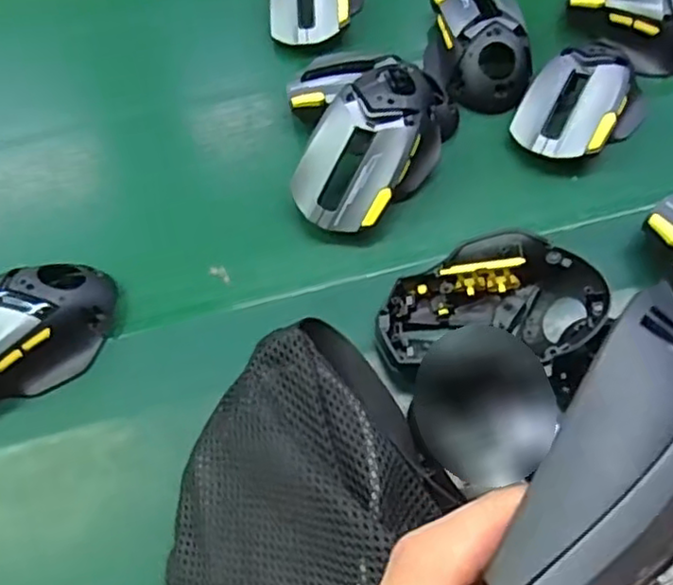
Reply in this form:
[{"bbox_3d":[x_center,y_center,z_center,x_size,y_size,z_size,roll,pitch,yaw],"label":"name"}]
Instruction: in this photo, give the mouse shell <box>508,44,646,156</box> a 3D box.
[{"bbox_3d":[0.166,-0.128,0.458,0.066,0.038,0.102,39,69,24],"label":"mouse shell"}]

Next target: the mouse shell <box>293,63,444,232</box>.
[{"bbox_3d":[0.026,-0.095,0.433,0.063,0.056,0.122,32,67,18],"label":"mouse shell"}]

